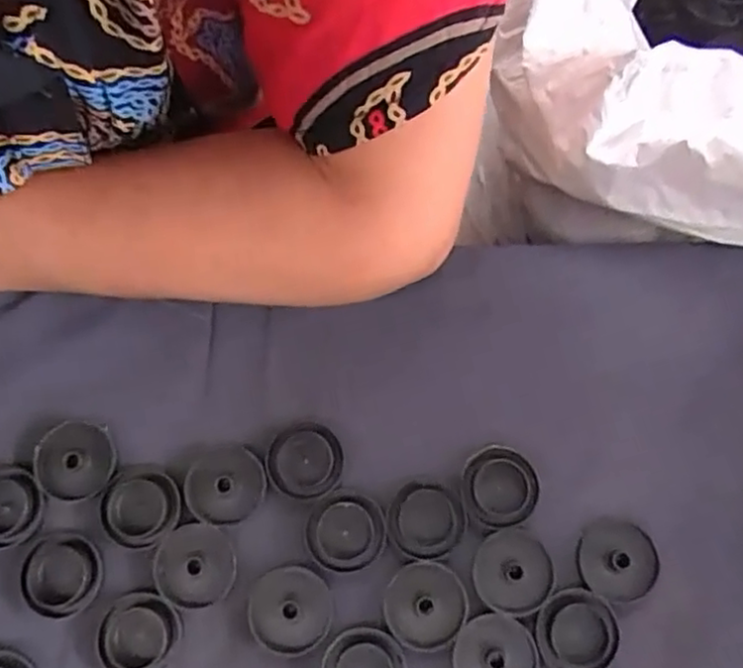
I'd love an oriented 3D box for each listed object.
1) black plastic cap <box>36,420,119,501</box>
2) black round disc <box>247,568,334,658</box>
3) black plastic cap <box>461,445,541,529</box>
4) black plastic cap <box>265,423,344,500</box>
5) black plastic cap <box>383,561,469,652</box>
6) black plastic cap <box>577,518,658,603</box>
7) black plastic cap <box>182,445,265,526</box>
[{"bbox_3d":[-0.125,0.053,0.279,0.032,0.004,0.032,0,75,-1],"label":"black plastic cap"},{"bbox_3d":[-0.033,0.111,0.265,0.032,0.004,0.032,0,75,-1],"label":"black round disc"},{"bbox_3d":[0.054,0.064,0.277,0.031,0.004,0.032,0,75,-1],"label":"black plastic cap"},{"bbox_3d":[-0.028,0.053,0.278,0.031,0.004,0.030,0,75,-1],"label":"black plastic cap"},{"bbox_3d":[0.022,0.108,0.264,0.032,0.004,0.033,0,75,-1],"label":"black plastic cap"},{"bbox_3d":[0.101,0.092,0.271,0.032,0.004,0.031,0,75,-1],"label":"black plastic cap"},{"bbox_3d":[-0.061,0.063,0.277,0.033,0.004,0.031,0,75,-1],"label":"black plastic cap"}]

